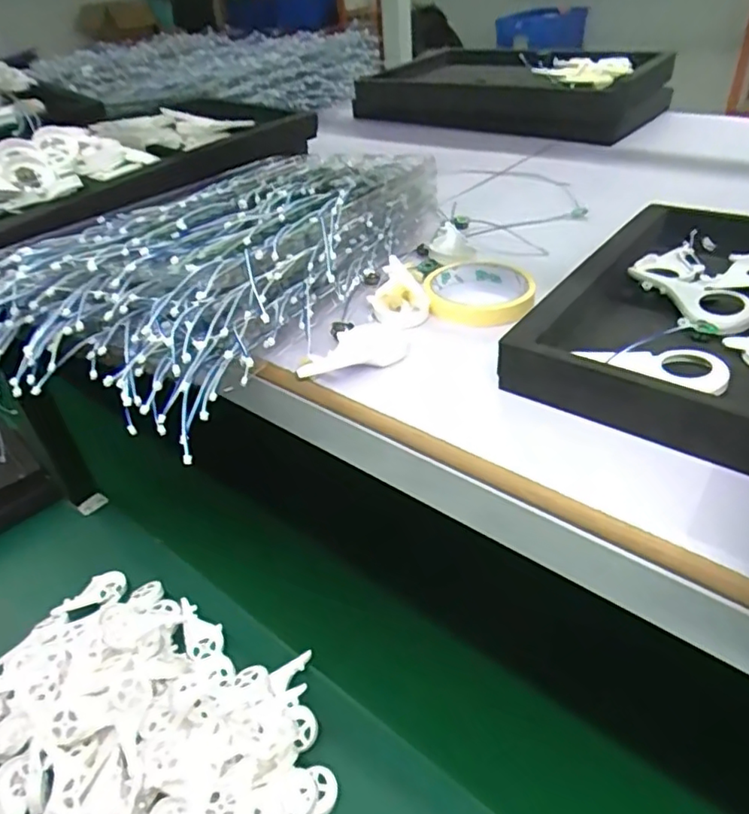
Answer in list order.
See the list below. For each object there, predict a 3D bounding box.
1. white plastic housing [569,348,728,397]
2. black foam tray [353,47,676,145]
[{"bbox_3d":[0.175,-0.028,0.374,0.084,0.014,0.038,20,45,32],"label":"white plastic housing"},{"bbox_3d":[0.211,-0.516,0.951,0.467,0.056,0.326,17,44,29],"label":"black foam tray"}]

